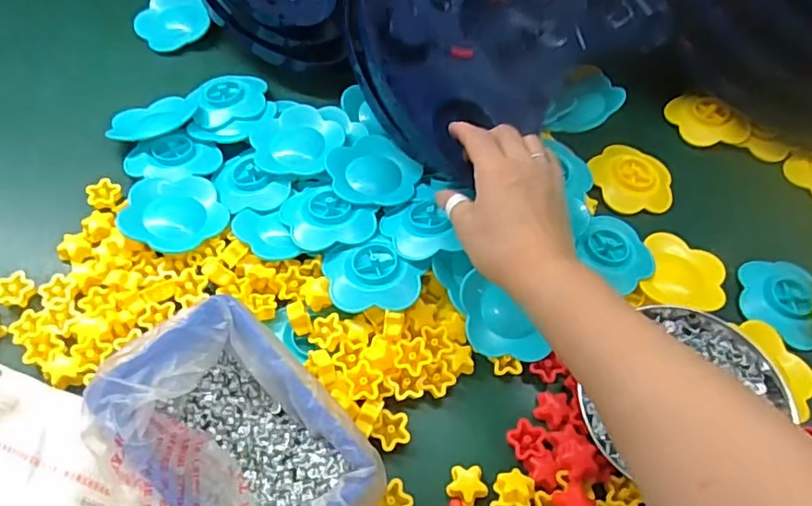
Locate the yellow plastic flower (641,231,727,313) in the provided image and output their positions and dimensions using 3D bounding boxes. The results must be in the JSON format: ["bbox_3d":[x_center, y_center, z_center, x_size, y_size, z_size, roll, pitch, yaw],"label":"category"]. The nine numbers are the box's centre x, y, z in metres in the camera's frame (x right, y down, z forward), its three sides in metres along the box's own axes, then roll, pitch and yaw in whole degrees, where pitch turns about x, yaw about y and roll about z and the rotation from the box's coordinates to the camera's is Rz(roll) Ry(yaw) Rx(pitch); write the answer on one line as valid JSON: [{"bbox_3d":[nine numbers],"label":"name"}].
[{"bbox_3d":[0.226,0.016,0.470,0.062,0.016,0.071,14,59,6],"label":"yellow plastic flower"}]

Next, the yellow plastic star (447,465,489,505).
[{"bbox_3d":[0.041,0.154,0.380,0.025,0.006,0.026,-13,60,-10],"label":"yellow plastic star"}]

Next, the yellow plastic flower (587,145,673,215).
[{"bbox_3d":[0.205,-0.066,0.521,0.076,0.010,0.069,19,60,9],"label":"yellow plastic flower"}]

